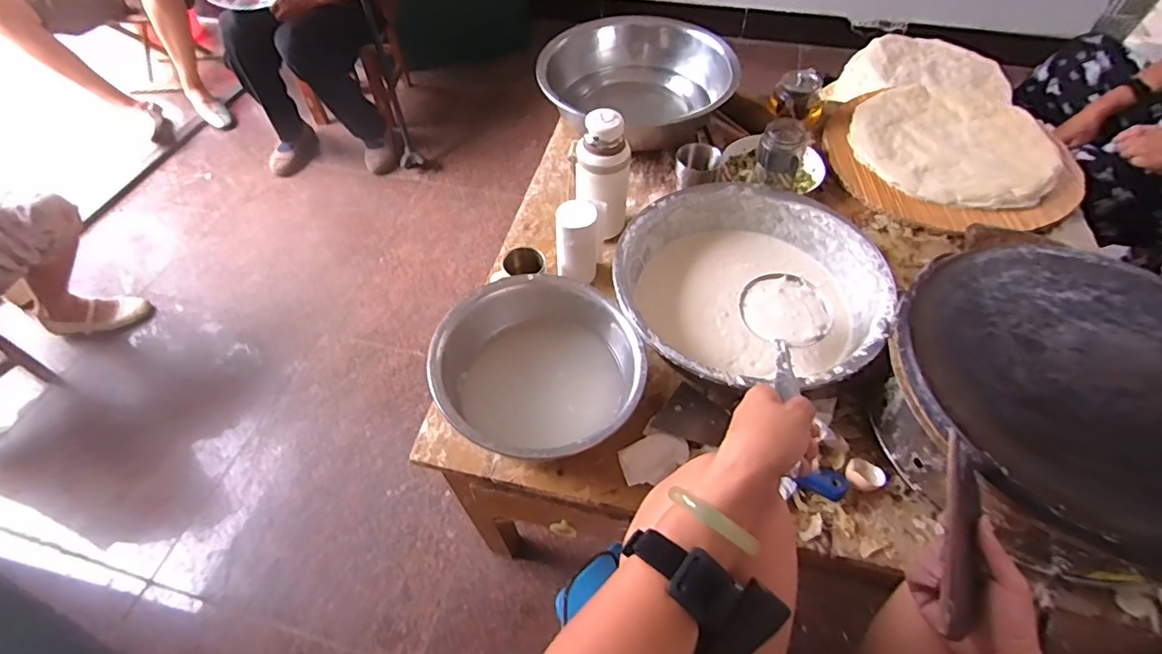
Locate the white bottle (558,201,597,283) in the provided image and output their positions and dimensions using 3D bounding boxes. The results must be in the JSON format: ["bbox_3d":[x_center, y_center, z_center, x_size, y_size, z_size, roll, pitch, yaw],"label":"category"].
[{"bbox_3d":[-0.002,-0.119,0.826,0.068,0.133,0.067,0,54,2],"label":"white bottle"}]

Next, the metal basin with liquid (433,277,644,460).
[{"bbox_3d":[-0.047,0.057,0.686,0.244,0.108,0.242,-1,53,1],"label":"metal basin with liquid"}]

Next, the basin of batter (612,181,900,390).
[{"bbox_3d":[0.227,-0.051,0.764,0.344,0.093,0.335,-1,53,1],"label":"basin of batter"}]

